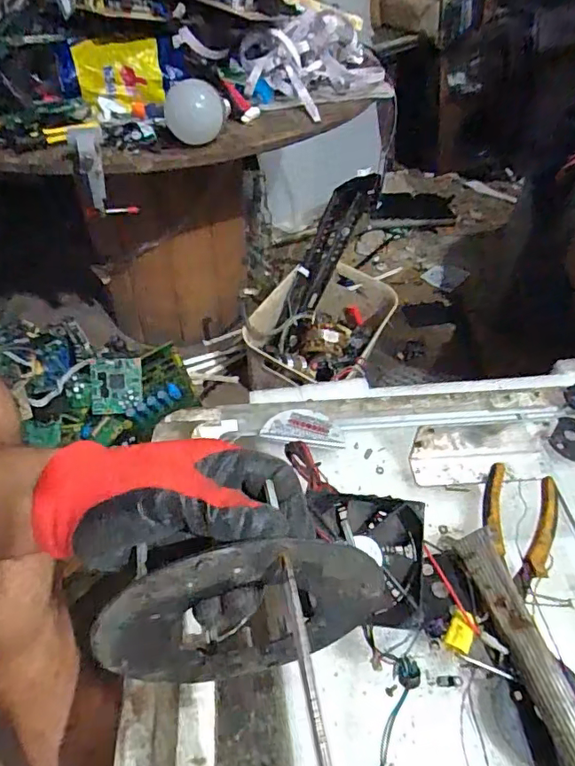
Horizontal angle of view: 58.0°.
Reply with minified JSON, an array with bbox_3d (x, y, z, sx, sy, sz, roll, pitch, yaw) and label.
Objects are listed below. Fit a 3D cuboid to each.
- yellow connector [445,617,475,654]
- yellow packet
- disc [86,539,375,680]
[{"bbox_3d":[0.128,0.184,0.381,0.020,0.007,0.029,24,50,23],"label":"yellow connector"},{"bbox_3d":[-0.203,-0.377,0.629,0.099,0.065,0.011,-12,25,-19],"label":"yellow packet"},{"bbox_3d":[-0.026,0.145,0.317,0.168,0.159,0.010,-11,46,-9],"label":"disc"}]

